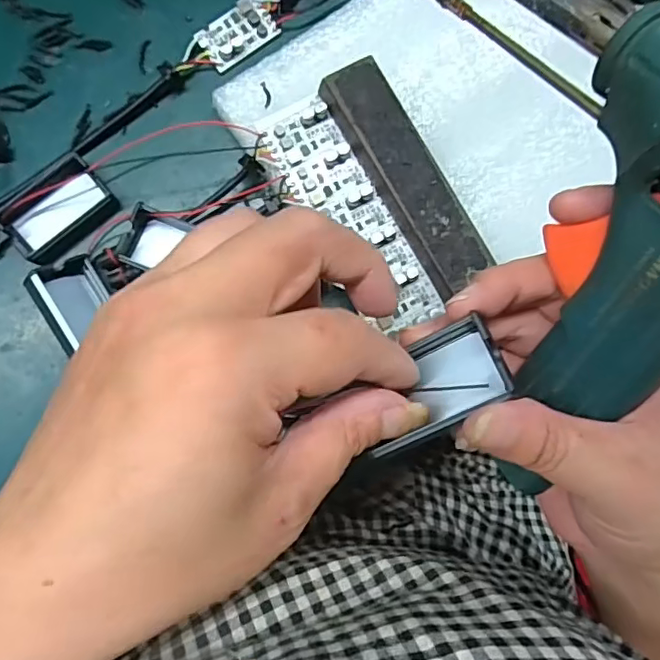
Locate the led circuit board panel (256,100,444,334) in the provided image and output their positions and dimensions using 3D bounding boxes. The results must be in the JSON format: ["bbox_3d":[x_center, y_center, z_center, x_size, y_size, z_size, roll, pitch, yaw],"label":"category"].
[{"bbox_3d":[0.007,-0.061,0.283,0.039,0.005,0.117,-31,93,-8],"label":"led circuit board panel"}]

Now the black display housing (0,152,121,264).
[{"bbox_3d":[-0.136,-0.059,0.276,0.053,0.014,0.030,-43,95,-8],"label":"black display housing"}]

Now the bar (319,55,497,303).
[{"bbox_3d":[0.039,-0.076,0.280,0.031,0.017,0.117,-32,93,-8],"label":"bar"}]

